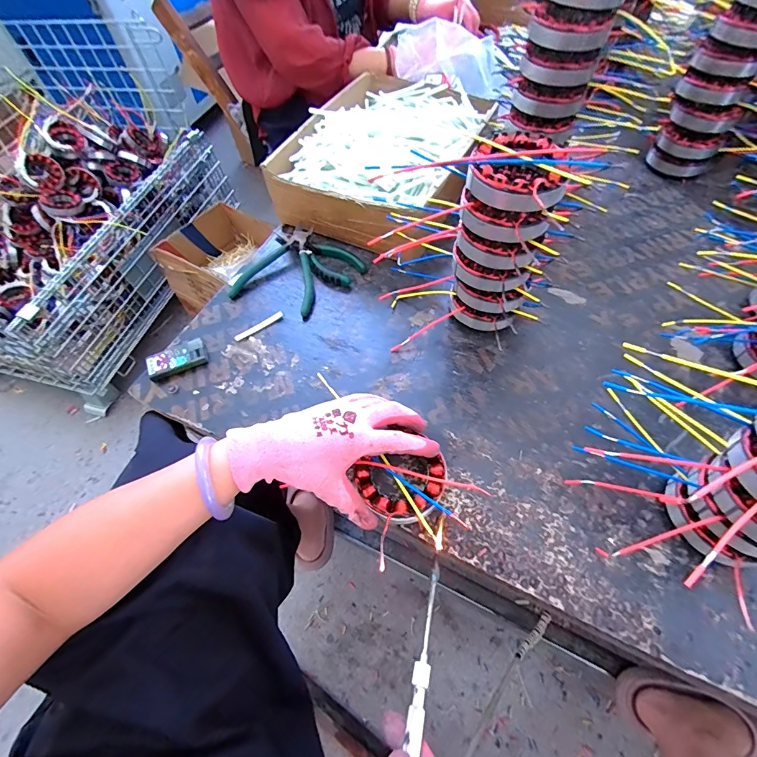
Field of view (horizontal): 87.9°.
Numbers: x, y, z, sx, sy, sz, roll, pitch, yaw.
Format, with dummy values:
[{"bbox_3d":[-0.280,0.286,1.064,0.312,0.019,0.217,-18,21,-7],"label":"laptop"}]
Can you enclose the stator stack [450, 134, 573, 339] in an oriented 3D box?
[{"bbox_3d":[0.133,-0.138,0.418,0.097,0.197,0.083,24,63,18],"label":"stator stack"}]

